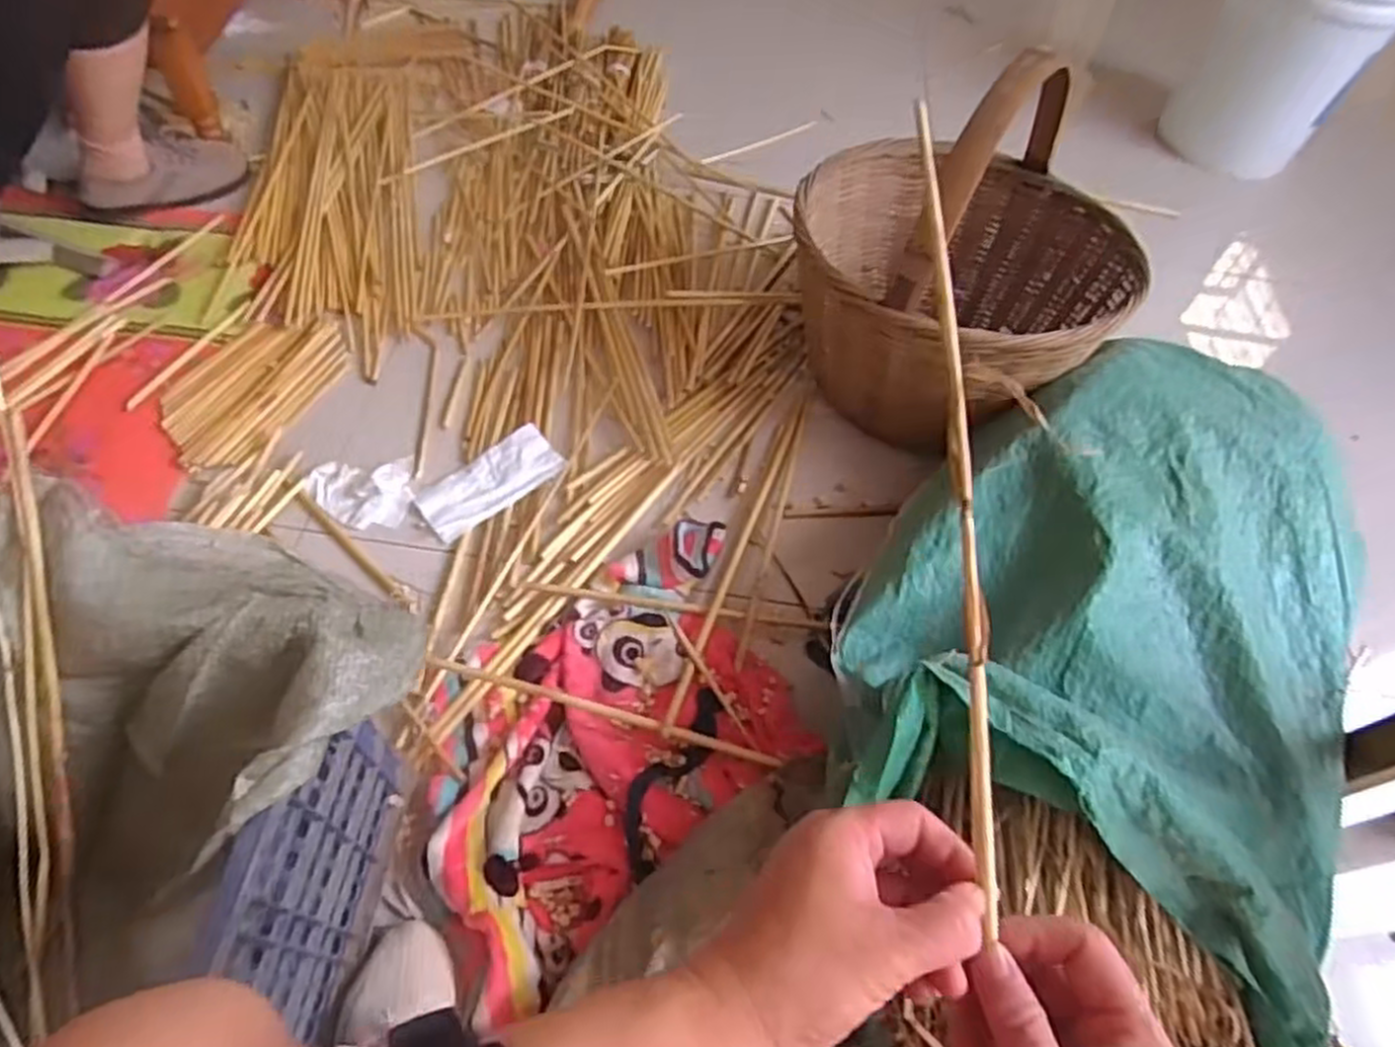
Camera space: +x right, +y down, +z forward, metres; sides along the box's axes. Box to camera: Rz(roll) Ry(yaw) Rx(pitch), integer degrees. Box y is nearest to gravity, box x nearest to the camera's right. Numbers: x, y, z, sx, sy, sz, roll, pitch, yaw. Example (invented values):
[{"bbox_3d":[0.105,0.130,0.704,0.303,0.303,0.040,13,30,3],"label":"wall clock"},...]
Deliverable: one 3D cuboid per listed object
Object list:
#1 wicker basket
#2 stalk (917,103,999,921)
[{"bbox_3d":[0.335,-0.354,0.961,0.401,0.392,0.417,-15,59,-16],"label":"wicker basket"},{"bbox_3d":[0.100,0.001,0.292,0.010,0.009,0.296,-8,97,-9],"label":"stalk"}]

